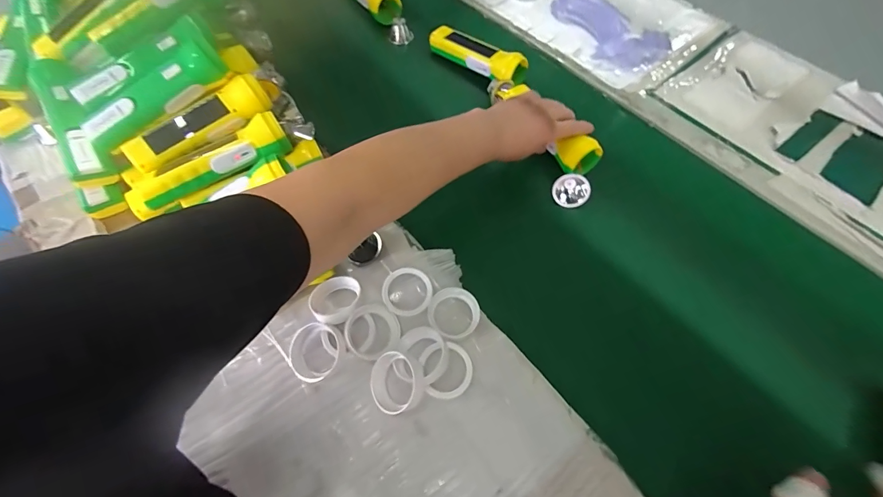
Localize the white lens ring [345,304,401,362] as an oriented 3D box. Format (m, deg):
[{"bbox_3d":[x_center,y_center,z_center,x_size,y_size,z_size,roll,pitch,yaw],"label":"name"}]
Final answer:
[{"bbox_3d":[-0.069,0.085,0.378,0.053,0.015,0.054,1,61,-1],"label":"white lens ring"}]

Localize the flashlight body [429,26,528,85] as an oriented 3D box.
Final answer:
[{"bbox_3d":[0.051,-0.302,0.592,0.166,0.051,0.056,37,66,18],"label":"flashlight body"}]

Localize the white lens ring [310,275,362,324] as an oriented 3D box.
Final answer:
[{"bbox_3d":[-0.110,0.054,0.392,0.054,0.017,0.054,-11,50,14],"label":"white lens ring"}]

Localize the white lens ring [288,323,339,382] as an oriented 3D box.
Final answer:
[{"bbox_3d":[-0.124,0.101,0.368,0.053,0.012,0.053,-2,81,12],"label":"white lens ring"}]

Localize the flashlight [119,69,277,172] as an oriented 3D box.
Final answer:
[{"bbox_3d":[-0.277,-0.145,0.430,0.161,0.039,0.040,-35,67,-19],"label":"flashlight"}]

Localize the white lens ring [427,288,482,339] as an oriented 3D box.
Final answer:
[{"bbox_3d":[0.013,0.068,0.395,0.053,0.013,0.051,1,61,-1],"label":"white lens ring"}]

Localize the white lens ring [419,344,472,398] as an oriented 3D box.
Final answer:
[{"bbox_3d":[0.005,0.117,0.365,0.047,0.014,0.052,-10,62,-7],"label":"white lens ring"}]

